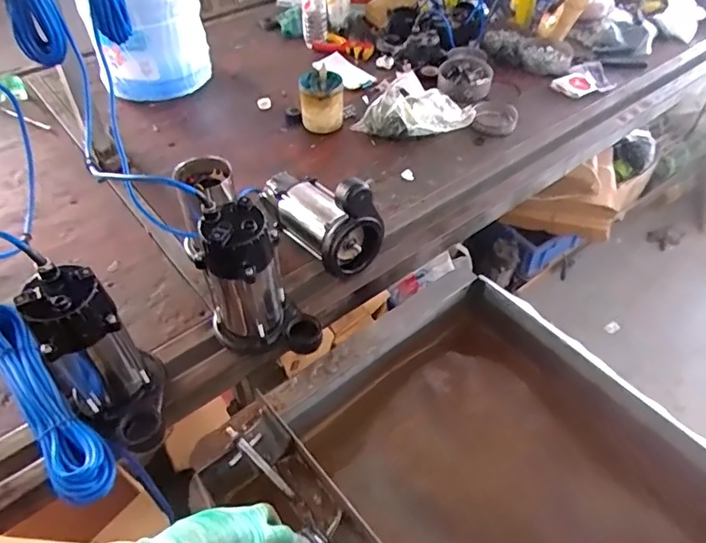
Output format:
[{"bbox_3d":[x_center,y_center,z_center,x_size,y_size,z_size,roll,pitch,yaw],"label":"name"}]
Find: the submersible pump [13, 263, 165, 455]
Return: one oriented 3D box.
[{"bbox_3d":[-0.313,0.117,0.676,0.114,0.242,0.134,-26,53,-22],"label":"submersible pump"}]

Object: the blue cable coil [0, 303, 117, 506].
[{"bbox_3d":[-0.435,0.169,0.740,0.070,0.041,0.360,-35,56,-28],"label":"blue cable coil"}]

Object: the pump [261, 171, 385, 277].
[{"bbox_3d":[-0.064,-0.116,0.925,0.105,0.158,0.232,-33,55,-26],"label":"pump"}]

